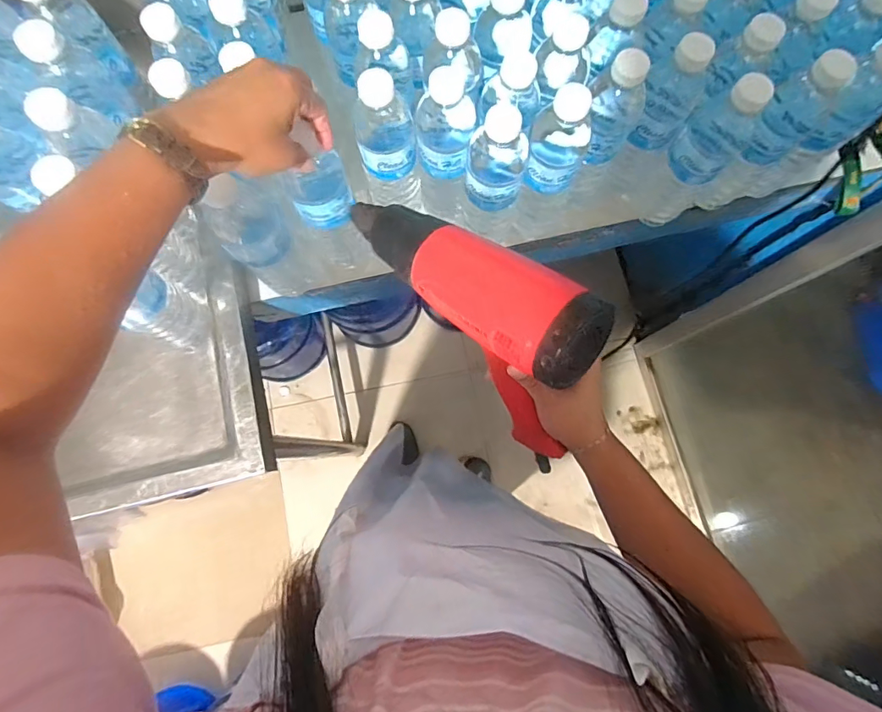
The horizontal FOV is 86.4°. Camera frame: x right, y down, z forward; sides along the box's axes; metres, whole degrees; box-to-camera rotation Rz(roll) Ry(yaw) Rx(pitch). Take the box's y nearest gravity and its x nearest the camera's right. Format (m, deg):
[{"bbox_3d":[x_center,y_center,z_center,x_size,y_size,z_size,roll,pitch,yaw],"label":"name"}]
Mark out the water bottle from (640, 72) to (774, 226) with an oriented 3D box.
[{"bbox_3d":[0.278,-0.215,0.503,0.071,0.200,0.068,-44,82,-8],"label":"water bottle"}]

